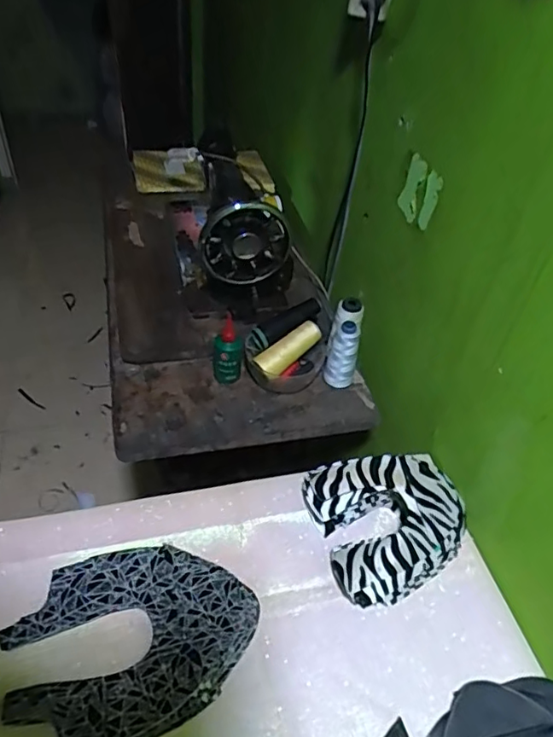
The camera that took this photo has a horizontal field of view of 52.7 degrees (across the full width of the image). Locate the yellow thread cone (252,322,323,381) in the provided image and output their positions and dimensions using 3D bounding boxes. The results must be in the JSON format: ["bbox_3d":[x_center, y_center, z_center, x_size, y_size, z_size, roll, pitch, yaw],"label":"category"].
[{"bbox_3d":[0.019,-0.026,0.839,0.116,0.037,0.039,-38,57,-16],"label":"yellow thread cone"}]

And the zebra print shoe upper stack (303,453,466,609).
[{"bbox_3d":[0.138,0.174,0.669,0.181,0.071,0.171,-12,47,-16],"label":"zebra print shoe upper stack"}]

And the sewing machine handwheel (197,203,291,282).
[{"bbox_3d":[-0.046,-0.186,0.835,0.127,0.118,0.031,-4,45,-11],"label":"sewing machine handwheel"}]

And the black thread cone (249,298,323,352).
[{"bbox_3d":[0.013,-0.069,0.861,0.133,0.036,0.042,-32,54,-17],"label":"black thread cone"}]

